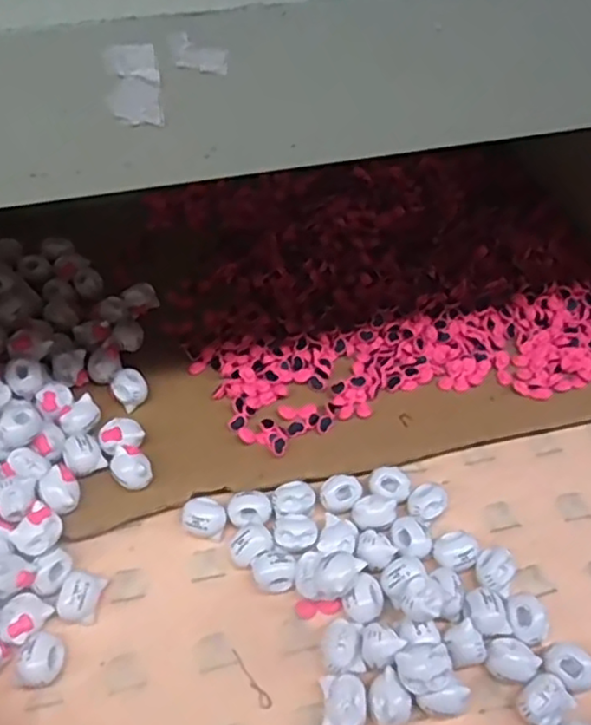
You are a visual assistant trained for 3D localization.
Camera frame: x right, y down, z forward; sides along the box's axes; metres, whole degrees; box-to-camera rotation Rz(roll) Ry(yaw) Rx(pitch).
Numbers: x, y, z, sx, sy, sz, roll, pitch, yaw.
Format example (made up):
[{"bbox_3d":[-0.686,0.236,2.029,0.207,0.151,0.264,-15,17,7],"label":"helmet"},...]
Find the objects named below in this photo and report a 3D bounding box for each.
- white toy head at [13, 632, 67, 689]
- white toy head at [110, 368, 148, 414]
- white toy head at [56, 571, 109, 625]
[{"bbox_3d":[-0.126,0.150,0.338,0.021,0.021,0.024,-9,51,-5],"label":"white toy head"},{"bbox_3d":[-0.107,0.018,0.438,0.021,0.019,0.022,-1,50,1],"label":"white toy head"},{"bbox_3d":[-0.114,0.125,0.359,0.019,0.019,0.023,15,52,14],"label":"white toy head"}]

